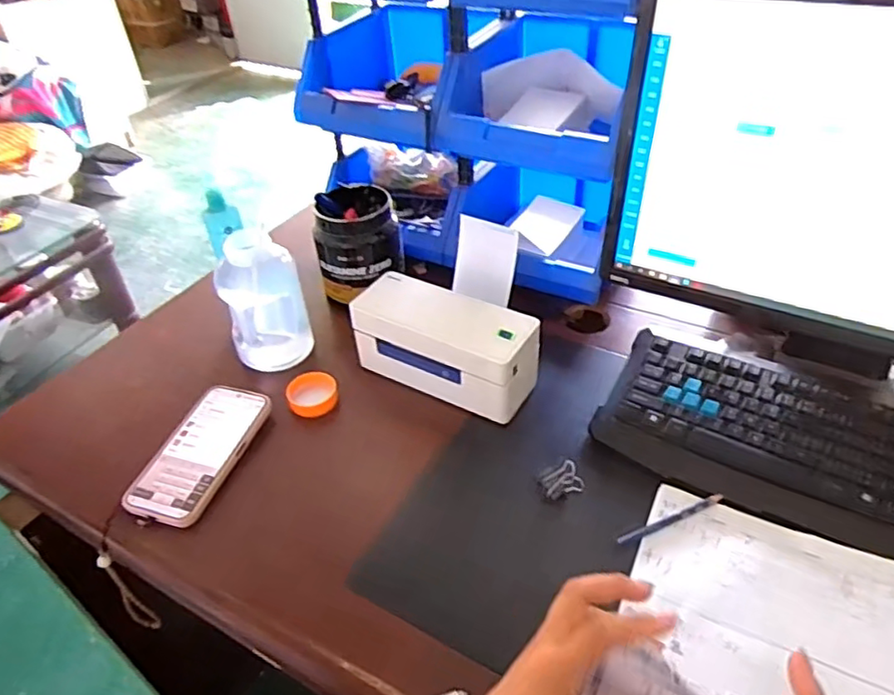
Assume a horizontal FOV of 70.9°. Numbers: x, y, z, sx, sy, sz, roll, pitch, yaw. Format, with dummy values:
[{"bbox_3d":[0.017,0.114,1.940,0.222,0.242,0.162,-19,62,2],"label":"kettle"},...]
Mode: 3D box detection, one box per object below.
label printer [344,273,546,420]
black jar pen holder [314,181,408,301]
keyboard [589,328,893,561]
[{"bbox_3d":[-0.006,-0.003,0.702,0.204,0.090,0.092,23,48,28],"label":"label printer"},{"bbox_3d":[-0.117,-0.139,0.826,0.111,0.114,0.101,-9,41,-6],"label":"black jar pen holder"},{"bbox_3d":[0.380,0.112,0.580,0.455,0.034,0.166,20,46,25],"label":"keyboard"}]

